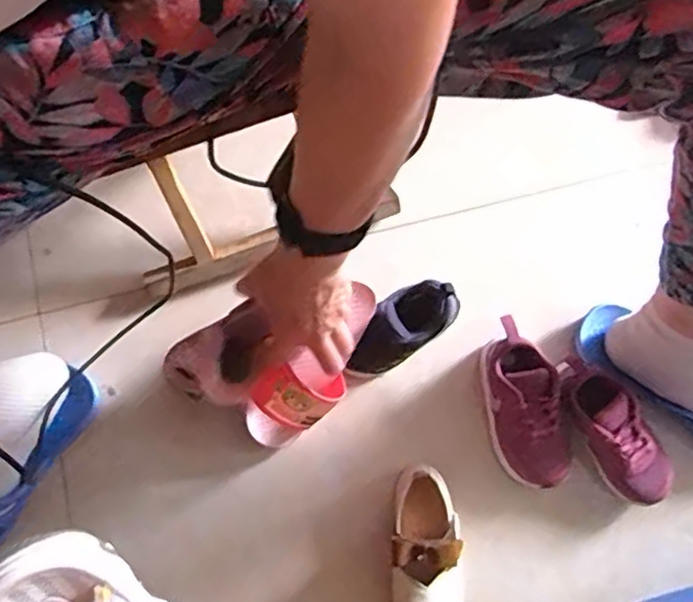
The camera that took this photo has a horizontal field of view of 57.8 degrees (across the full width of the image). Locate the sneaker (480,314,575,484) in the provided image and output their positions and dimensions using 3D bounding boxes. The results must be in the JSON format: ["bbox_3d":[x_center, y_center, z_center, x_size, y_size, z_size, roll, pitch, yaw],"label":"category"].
[{"bbox_3d":[0.185,0.113,0.677,0.067,0.078,0.175,-9,76,-2],"label":"sneaker"}]

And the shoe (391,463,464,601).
[{"bbox_3d":[0.083,0.252,0.640,0.075,0.071,0.162,-2,76,0],"label":"shoe"}]

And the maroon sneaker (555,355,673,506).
[{"bbox_3d":[0.279,0.136,0.664,0.061,0.063,0.170,-32,91,-7],"label":"maroon sneaker"}]

